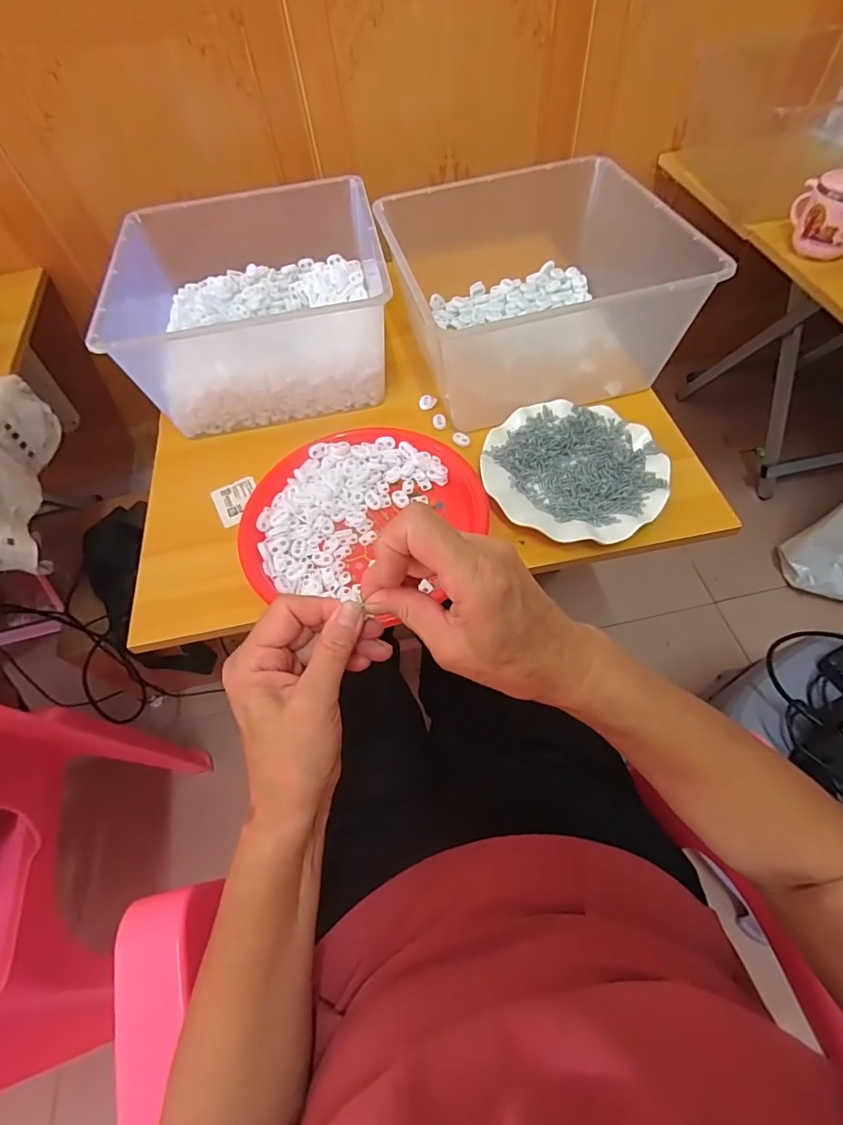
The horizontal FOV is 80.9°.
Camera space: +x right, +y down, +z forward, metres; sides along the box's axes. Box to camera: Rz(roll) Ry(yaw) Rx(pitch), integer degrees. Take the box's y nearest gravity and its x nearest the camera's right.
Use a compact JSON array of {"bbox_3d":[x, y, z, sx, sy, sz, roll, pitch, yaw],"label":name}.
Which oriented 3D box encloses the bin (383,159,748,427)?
[{"bbox_3d":[0.149,-0.340,0.604,0.291,0.159,0.307,-12,59,-5],"label":"bin"}]

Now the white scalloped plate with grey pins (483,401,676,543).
[{"bbox_3d":[0.160,-0.097,0.525,0.182,0.026,0.176,-1,59,2],"label":"white scalloped plate with grey pins"}]

